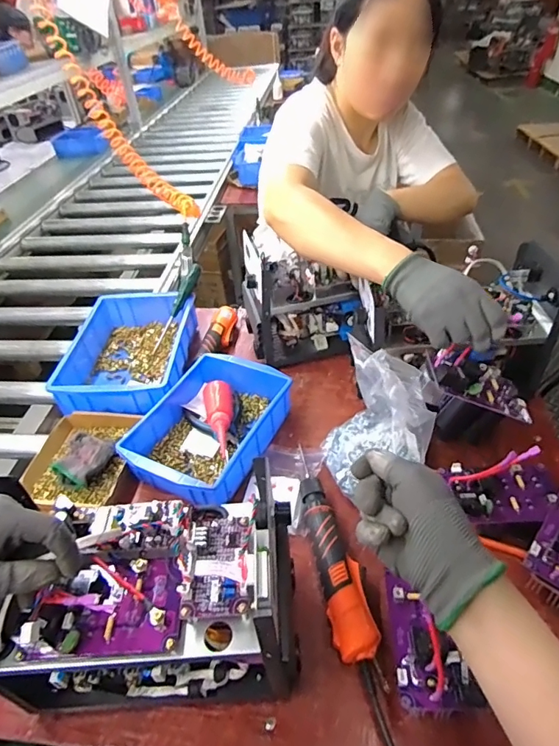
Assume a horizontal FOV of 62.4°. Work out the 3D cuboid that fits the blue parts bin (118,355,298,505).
[{"bbox_3d":[-0.105,0.082,0.738,0.178,0.064,0.254,15,45,22],"label":"blue parts bin"}]

